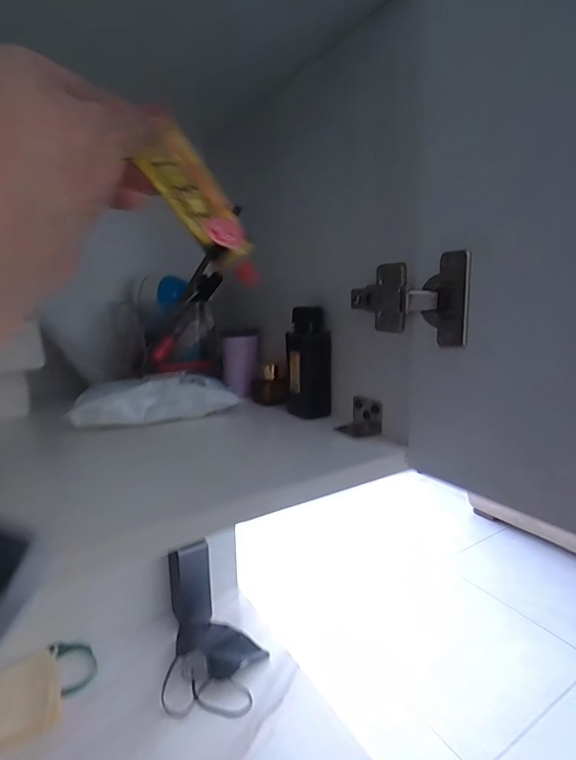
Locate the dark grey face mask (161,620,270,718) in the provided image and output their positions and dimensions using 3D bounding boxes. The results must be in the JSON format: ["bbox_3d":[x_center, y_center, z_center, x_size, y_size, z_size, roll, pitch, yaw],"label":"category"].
[{"bbox_3d":[-0.092,0.360,0.552,0.112,0.036,0.125,4,15,14],"label":"dark grey face mask"}]

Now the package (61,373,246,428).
[{"bbox_3d":[-0.120,0.017,0.399,0.143,0.036,0.048,-4,12,-15],"label":"package"}]

